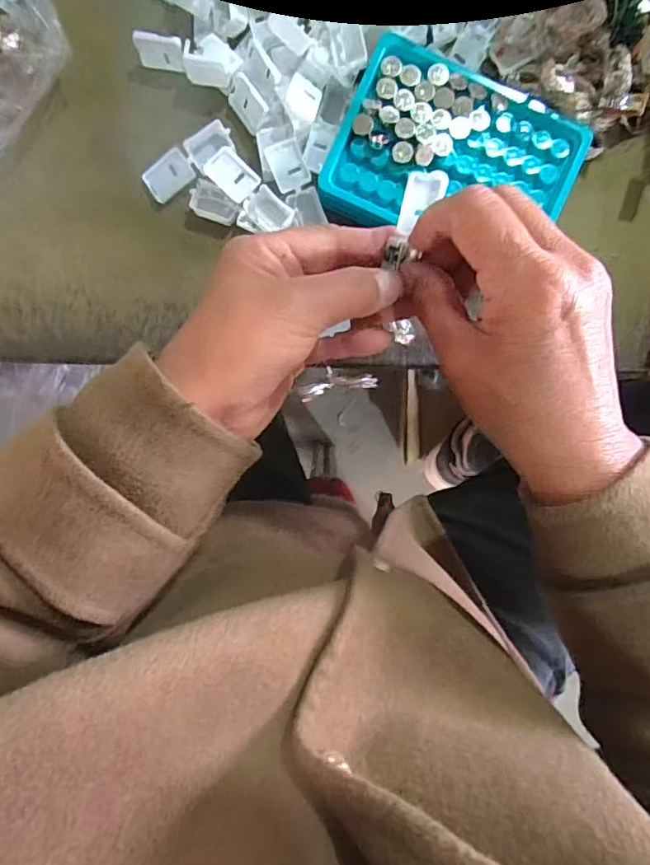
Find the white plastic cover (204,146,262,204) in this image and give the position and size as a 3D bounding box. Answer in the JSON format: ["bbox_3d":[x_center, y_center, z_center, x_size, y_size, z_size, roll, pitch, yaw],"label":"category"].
[{"bbox_3d":[-0.052,-0.145,0.293,0.028,0.006,0.020,40,90,-4],"label":"white plastic cover"}]

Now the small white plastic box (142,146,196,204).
[{"bbox_3d":[-0.090,-0.148,0.299,0.028,0.004,0.021,-37,94,0],"label":"small white plastic box"}]

